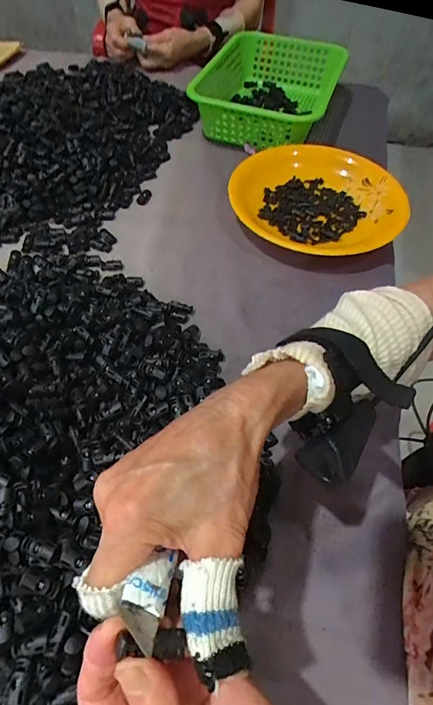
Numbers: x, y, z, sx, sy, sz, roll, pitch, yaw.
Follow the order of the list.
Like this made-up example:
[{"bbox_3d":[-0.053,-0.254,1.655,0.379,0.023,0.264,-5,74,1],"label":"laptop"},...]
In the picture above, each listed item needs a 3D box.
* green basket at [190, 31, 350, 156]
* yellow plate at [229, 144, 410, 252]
[{"bbox_3d":[0.086,-0.458,0.702,0.193,0.077,0.297,18,58,11],"label":"green basket"},{"bbox_3d":[0.139,-0.213,0.567,0.230,0.043,0.220,0,56,0],"label":"yellow plate"}]

